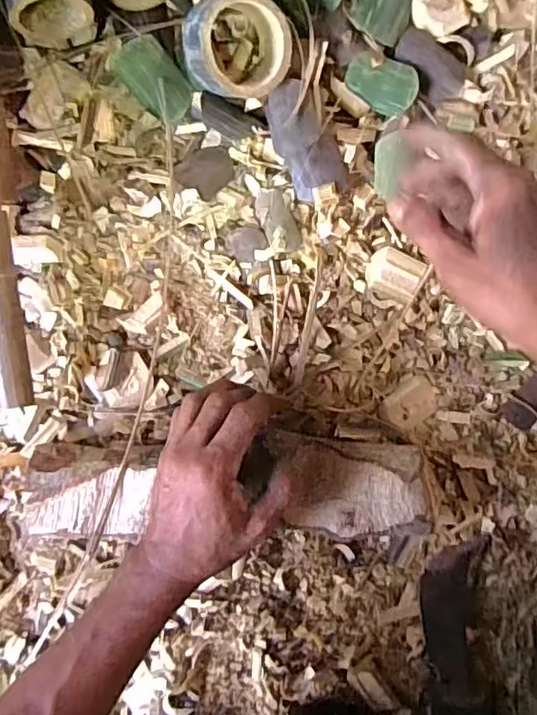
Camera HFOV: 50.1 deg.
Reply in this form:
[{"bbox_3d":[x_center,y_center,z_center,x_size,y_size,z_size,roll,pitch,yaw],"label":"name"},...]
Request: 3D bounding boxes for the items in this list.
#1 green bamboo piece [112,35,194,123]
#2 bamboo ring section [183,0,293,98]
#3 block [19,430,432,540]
[{"bbox_3d":[-0.092,-0.226,0.469,0.041,0.026,0.066,-22,115,34],"label":"green bamboo piece"},{"bbox_3d":[-0.028,-0.247,0.456,0.077,0.055,0.077,-13,121,-22],"label":"bamboo ring section"},{"bbox_3d":[-0.032,0.107,0.469,0.318,0.038,0.079,0,95,-1],"label":"block"}]

